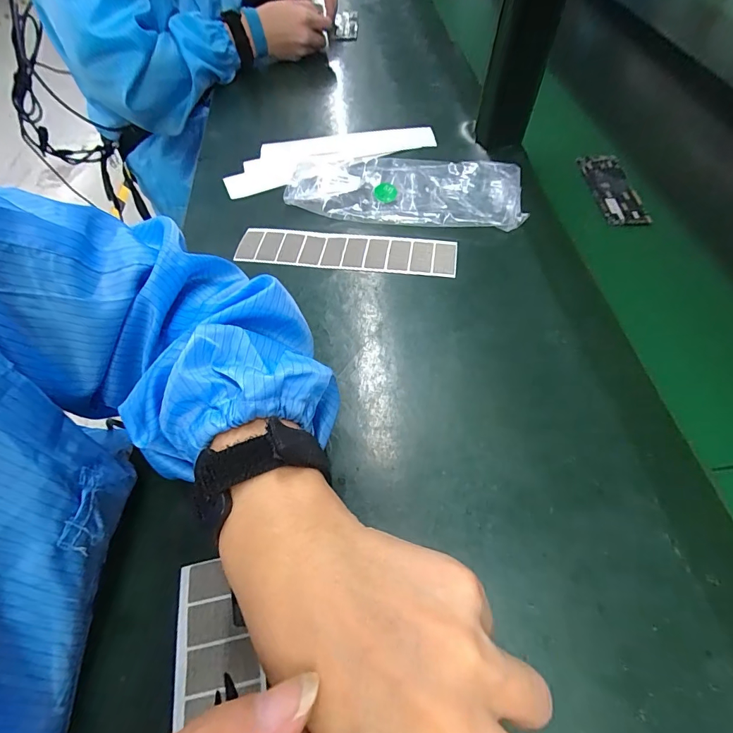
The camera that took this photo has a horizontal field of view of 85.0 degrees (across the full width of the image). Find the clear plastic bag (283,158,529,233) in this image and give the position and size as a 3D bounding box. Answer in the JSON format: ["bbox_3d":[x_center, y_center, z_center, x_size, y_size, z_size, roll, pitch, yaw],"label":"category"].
[{"bbox_3d":[0.039,-0.190,0.429,0.241,0.026,0.099,8,59,8],"label":"clear plastic bag"}]

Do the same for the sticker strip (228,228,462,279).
[{"bbox_3d":[-0.026,-0.114,0.394,0.222,0.004,0.049,6,58,7],"label":"sticker strip"}]

